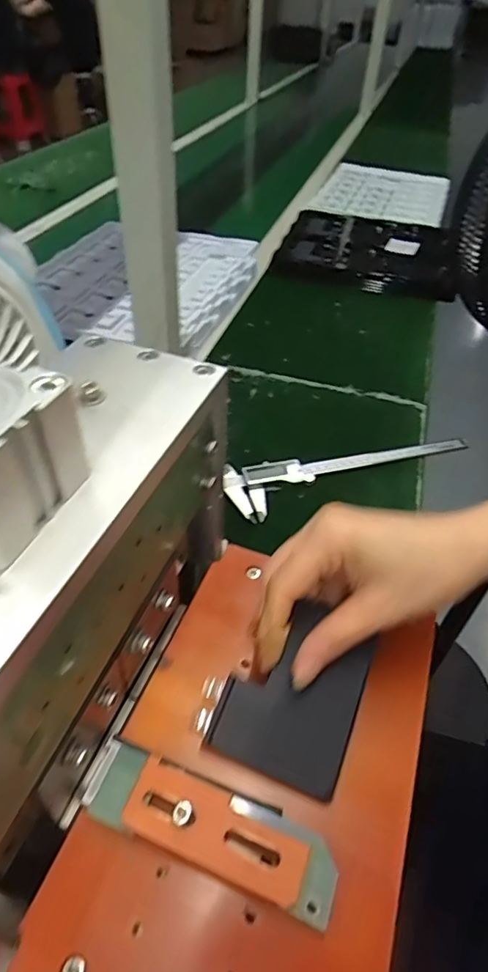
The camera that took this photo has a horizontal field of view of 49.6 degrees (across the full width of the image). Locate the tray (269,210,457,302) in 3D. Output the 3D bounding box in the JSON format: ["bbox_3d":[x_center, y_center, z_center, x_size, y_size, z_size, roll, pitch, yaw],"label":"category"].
[{"bbox_3d":[0.234,-0.438,0.987,0.309,0.050,0.305,13,45,9],"label":"tray"}]

